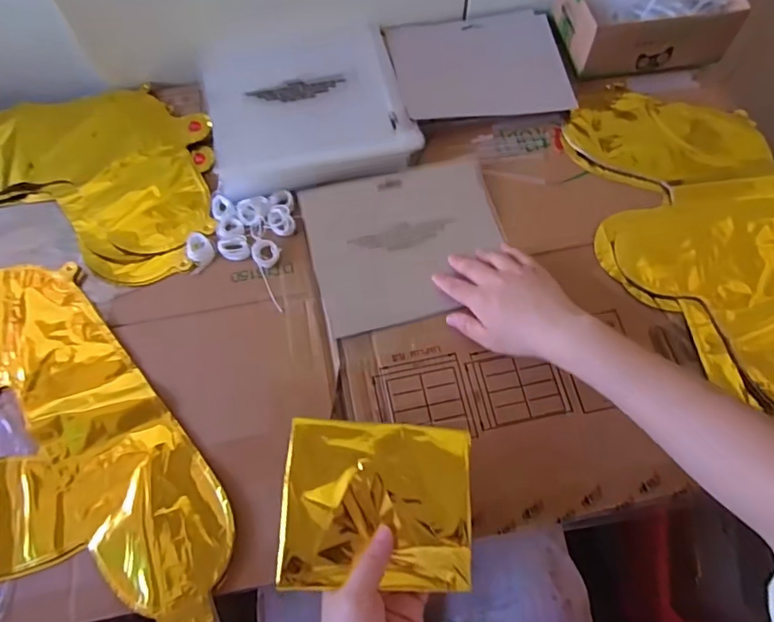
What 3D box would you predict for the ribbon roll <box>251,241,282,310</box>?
[{"bbox_3d":[-0.115,-0.038,0.524,0.027,0.004,0.083,-21,68,-8],"label":"ribbon roll"}]

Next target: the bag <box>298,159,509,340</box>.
[{"bbox_3d":[0.023,-0.071,0.538,0.198,0.011,0.160,-13,79,-8],"label":"bag"}]

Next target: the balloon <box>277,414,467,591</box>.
[{"bbox_3d":[-0.007,0.143,0.386,0.136,0.015,0.116,3,71,-1],"label":"balloon"}]

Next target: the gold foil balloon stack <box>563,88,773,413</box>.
[{"bbox_3d":[0.330,-0.065,0.523,0.211,0.014,0.420,-6,67,-2],"label":"gold foil balloon stack"}]

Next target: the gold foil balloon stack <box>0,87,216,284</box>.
[{"bbox_3d":[-0.387,-0.158,0.579,0.403,0.021,0.236,7,67,3],"label":"gold foil balloon stack"}]

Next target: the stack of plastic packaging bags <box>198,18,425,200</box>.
[{"bbox_3d":[-0.091,-0.237,0.584,0.217,0.028,0.213,-13,67,-5],"label":"stack of plastic packaging bags"}]

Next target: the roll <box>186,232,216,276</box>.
[{"bbox_3d":[-0.192,-0.061,0.529,0.027,0.010,0.042,-18,68,-7],"label":"roll"}]

